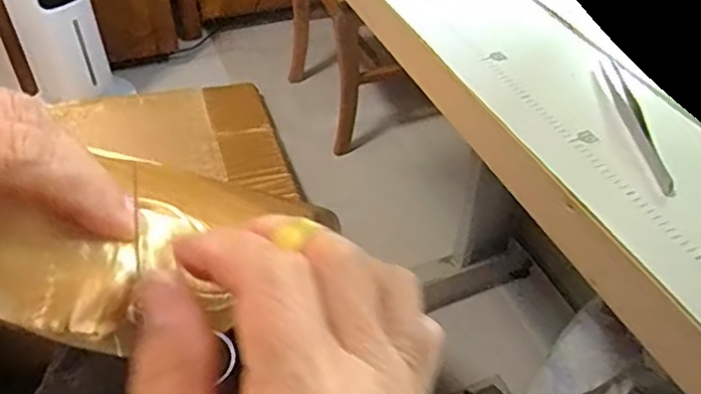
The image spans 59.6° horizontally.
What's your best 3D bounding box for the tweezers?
[{"bbox_3d":[0.178,-0.045,0.378,0.014,0.007,0.127,1,44,0],"label":"tweezers"}]

